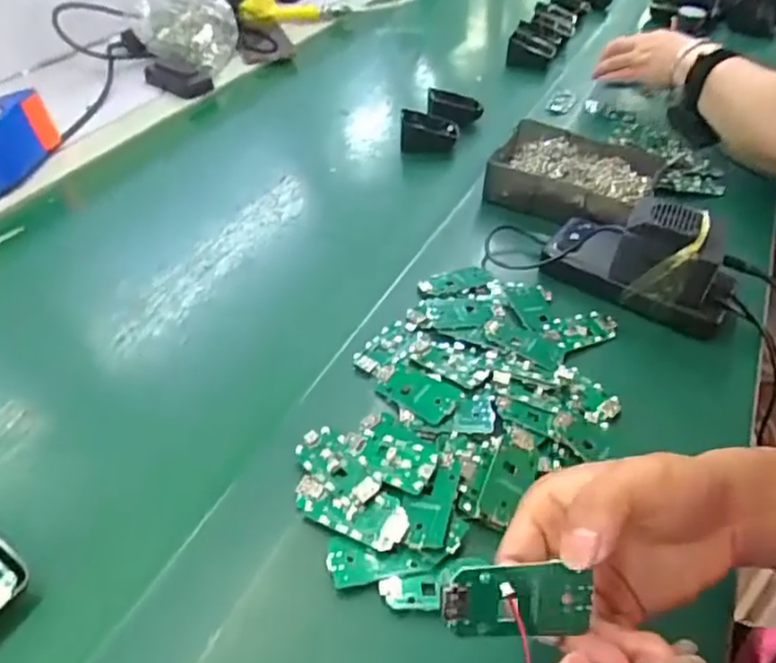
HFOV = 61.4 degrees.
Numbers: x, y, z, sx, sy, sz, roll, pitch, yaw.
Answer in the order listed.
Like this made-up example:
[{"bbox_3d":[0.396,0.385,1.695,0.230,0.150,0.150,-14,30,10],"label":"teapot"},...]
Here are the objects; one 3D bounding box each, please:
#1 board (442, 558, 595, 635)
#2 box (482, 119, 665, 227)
[{"bbox_3d":[0.053,0.108,0.263,0.060,0.029,0.004,3,8,-11],"label":"board"},{"bbox_3d":[0.191,-0.167,0.675,0.153,0.040,0.139,18,45,19],"label":"box"}]

